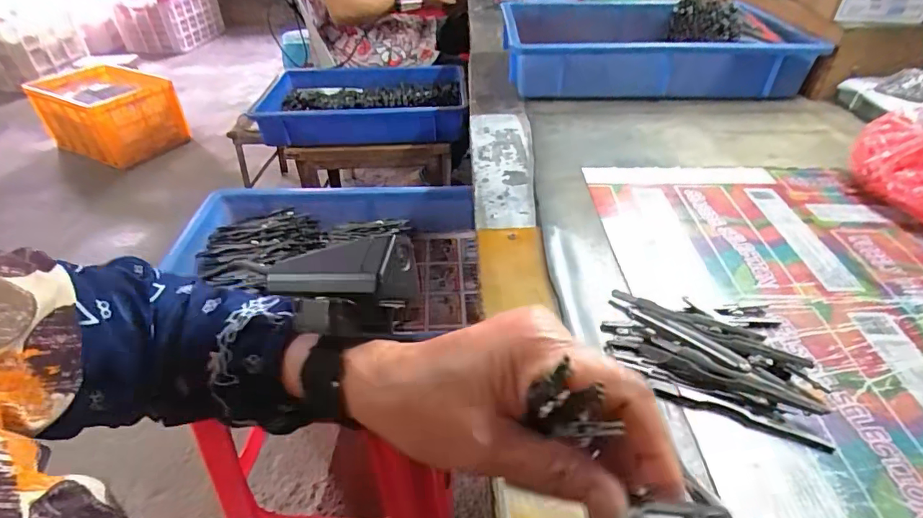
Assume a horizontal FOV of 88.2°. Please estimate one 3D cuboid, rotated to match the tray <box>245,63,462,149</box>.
[{"bbox_3d":[-0.208,-0.341,1.042,0.425,0.073,0.288,-1,39,0],"label":"tray"}]

